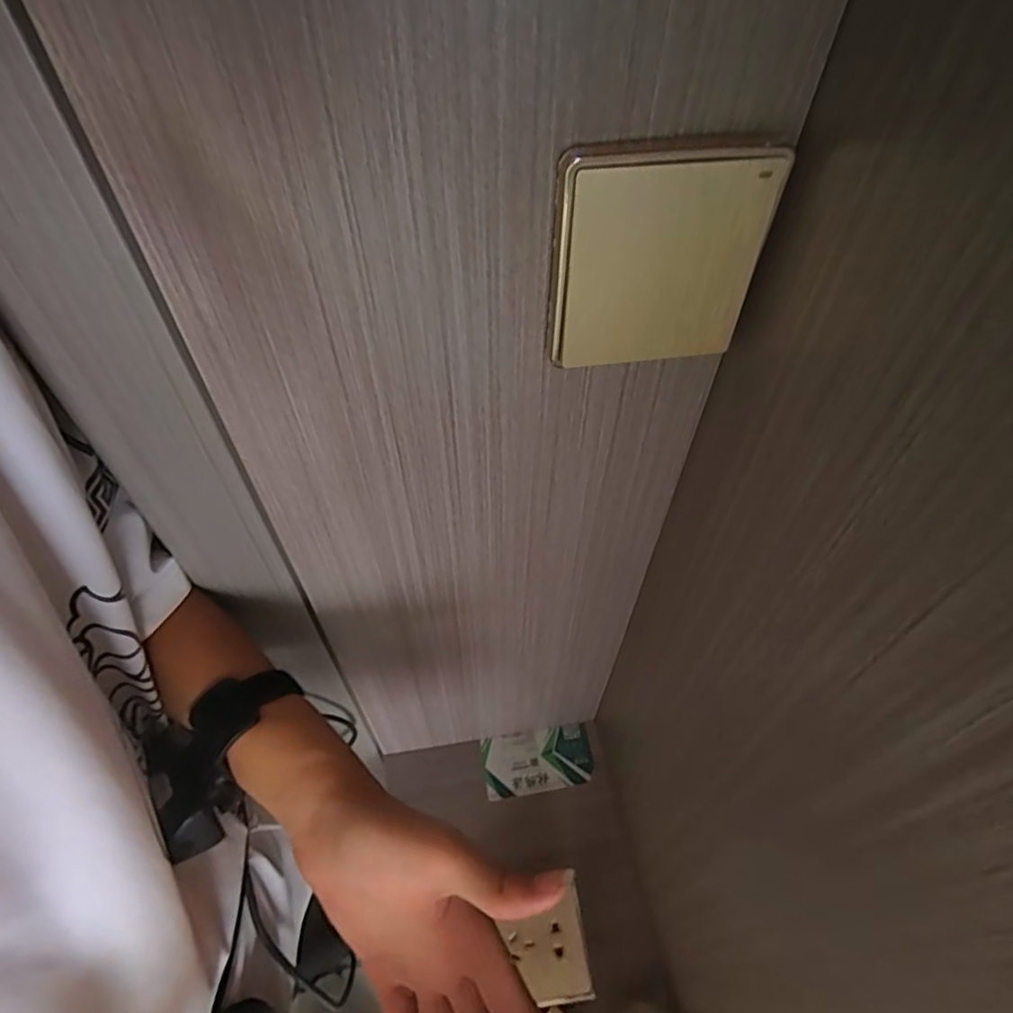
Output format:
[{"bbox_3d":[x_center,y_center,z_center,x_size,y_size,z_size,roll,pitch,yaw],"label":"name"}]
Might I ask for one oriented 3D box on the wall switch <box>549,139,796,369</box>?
[{"bbox_3d":[0.061,-0.096,0.227,0.084,0.080,0.017,-2,52,-3],"label":"wall switch"}]

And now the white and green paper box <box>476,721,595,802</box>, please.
[{"bbox_3d":[0.034,0.282,0.634,0.118,0.012,0.064,-8,53,-7],"label":"white and green paper box"}]

